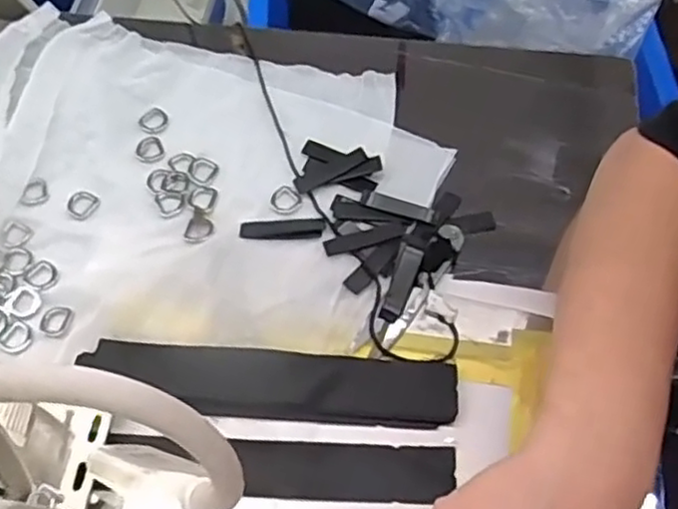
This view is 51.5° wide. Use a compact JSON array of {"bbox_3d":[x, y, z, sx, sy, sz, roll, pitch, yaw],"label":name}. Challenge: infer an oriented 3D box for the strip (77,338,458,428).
[{"bbox_3d":[-0.038,0.072,0.396,0.204,0.006,0.039,3,71,2],"label":"strip"}]

